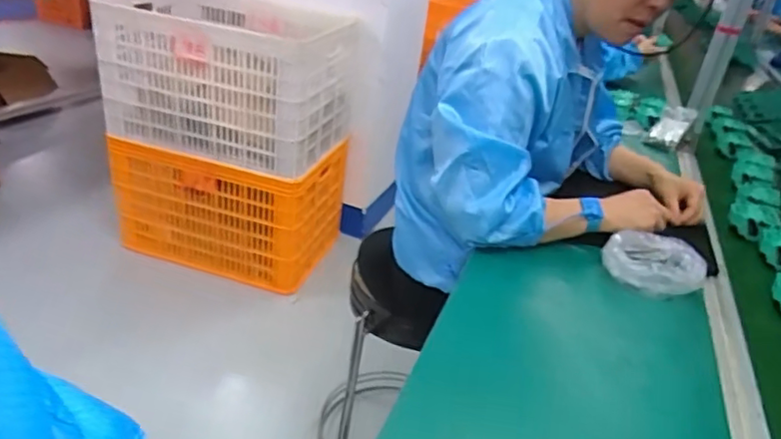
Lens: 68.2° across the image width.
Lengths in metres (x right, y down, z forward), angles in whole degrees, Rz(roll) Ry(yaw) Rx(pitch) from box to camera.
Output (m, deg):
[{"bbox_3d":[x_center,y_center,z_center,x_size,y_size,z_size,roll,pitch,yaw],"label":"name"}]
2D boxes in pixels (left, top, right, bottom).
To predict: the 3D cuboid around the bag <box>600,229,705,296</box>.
[{"bbox_3d":[0.349,0.058,0.764,0.118,0.047,0.109,20,30,27],"label":"bag"}]

